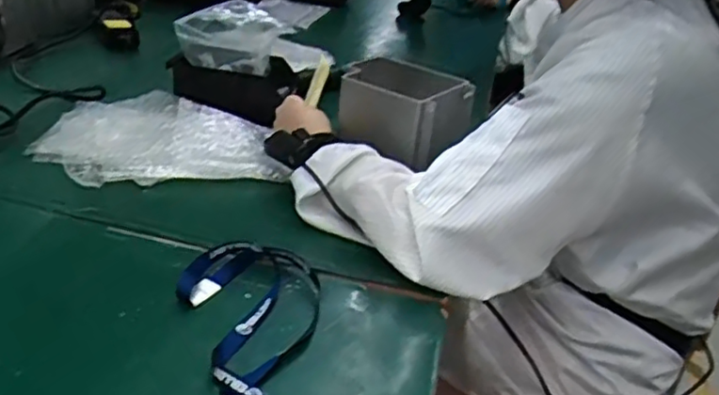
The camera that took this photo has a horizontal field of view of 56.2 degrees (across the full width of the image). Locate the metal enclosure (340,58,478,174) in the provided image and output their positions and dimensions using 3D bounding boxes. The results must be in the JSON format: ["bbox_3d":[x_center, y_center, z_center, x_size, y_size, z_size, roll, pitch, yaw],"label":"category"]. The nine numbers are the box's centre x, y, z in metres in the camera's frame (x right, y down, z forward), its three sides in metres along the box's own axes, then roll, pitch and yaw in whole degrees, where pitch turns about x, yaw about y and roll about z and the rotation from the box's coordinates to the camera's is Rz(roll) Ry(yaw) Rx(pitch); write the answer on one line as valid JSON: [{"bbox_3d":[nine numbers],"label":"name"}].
[{"bbox_3d":[0.055,-0.121,0.882,0.160,0.073,0.125,25,33,29],"label":"metal enclosure"}]

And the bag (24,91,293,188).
[{"bbox_3d":[-0.257,-0.085,0.863,0.286,0.032,0.226,-1,31,-14],"label":"bag"}]

